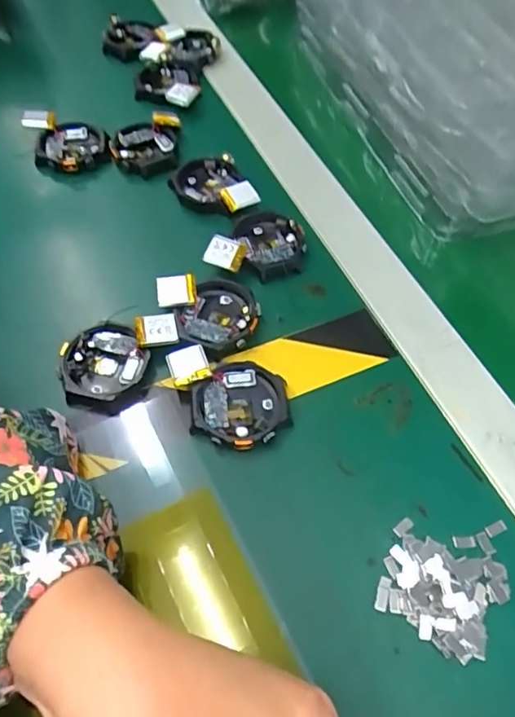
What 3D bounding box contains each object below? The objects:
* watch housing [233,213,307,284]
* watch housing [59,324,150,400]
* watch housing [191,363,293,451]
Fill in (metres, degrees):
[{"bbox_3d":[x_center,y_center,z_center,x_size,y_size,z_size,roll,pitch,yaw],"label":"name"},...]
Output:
[{"bbox_3d":[0.009,-0.079,0.360,0.044,0.011,0.056,-15,58,-11],"label":"watch housing"},{"bbox_3d":[-0.087,0.003,0.304,0.046,0.014,0.045,1,56,-1],"label":"watch housing"},{"bbox_3d":[-0.009,0.027,0.294,0.052,0.011,0.048,-5,57,-5],"label":"watch housing"}]

